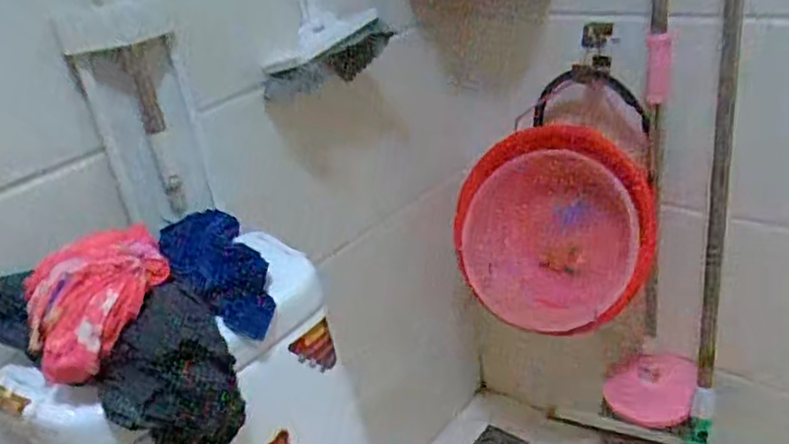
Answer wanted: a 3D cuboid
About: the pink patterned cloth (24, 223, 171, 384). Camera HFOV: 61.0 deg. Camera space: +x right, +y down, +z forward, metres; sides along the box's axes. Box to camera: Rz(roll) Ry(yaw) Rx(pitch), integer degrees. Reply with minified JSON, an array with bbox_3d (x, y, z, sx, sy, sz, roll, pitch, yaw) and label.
[{"bbox_3d":[-0.261,0.058,0.613,0.074,0.085,0.159,7,31,26],"label":"pink patterned cloth"}]

